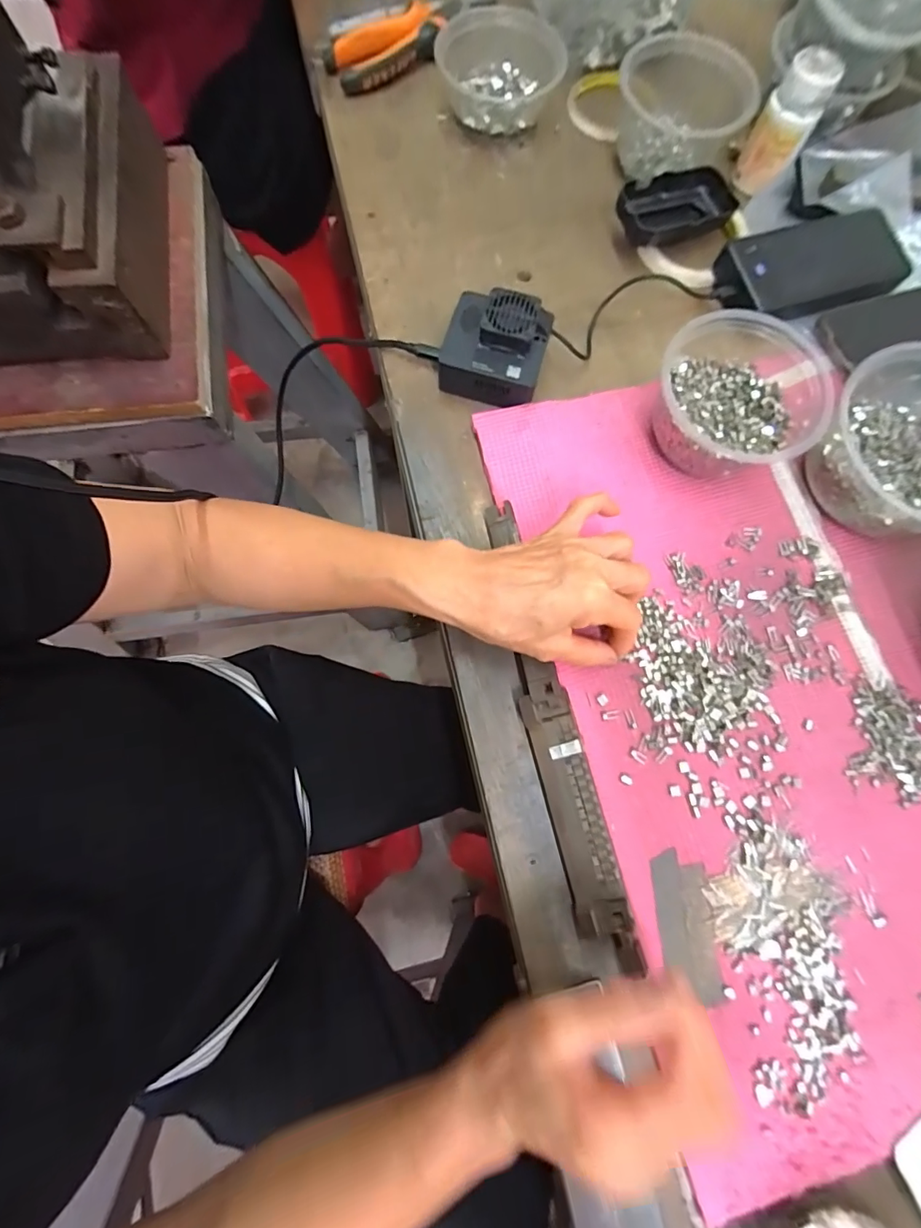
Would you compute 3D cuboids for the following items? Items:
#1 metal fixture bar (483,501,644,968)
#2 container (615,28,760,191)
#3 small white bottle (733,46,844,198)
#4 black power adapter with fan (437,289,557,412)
[{"bbox_3d":[0.059,0.067,0.319,0.031,0.021,0.304,-13,77,-3],"label":"metal fixture bar"},{"bbox_3d":[0.192,-0.444,0.431,0.113,0.058,0.118,0,77,0],"label":"container"},{"bbox_3d":[0.282,-0.422,0.413,0.043,0.076,0.040,-40,80,-9],"label":"small white bottle"},{"bbox_3d":[0.027,-0.208,0.378,0.075,0.044,0.070,17,77,3],"label":"black power adapter with fan"}]

